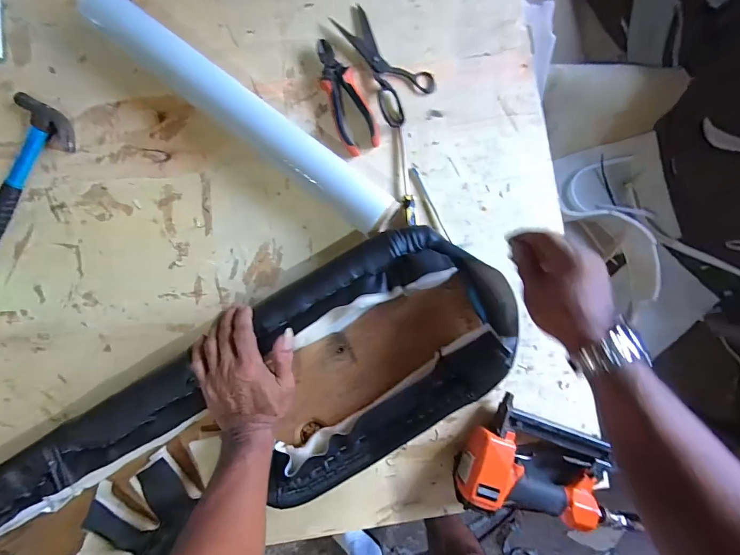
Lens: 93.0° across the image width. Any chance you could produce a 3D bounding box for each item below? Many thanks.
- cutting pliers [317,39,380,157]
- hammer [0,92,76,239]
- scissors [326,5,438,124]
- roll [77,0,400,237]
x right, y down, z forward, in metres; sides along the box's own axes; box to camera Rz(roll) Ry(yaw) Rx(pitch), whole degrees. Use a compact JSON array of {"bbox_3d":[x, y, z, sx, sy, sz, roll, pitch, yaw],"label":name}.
[{"bbox_3d":[-0.039,-0.270,0.524,0.057,0.021,0.167,-25,91,1],"label":"cutting pliers"},{"bbox_3d":[-0.525,-0.132,0.531,0.089,0.023,0.268,19,91,0],"label":"hammer"},{"bbox_3d":[0.027,-0.328,0.528,0.092,0.015,0.188,-30,91,1],"label":"scissors"},{"bbox_3d":[-0.185,-0.237,0.506,0.513,0.061,0.063,37,91,-1],"label":"roll"}]

